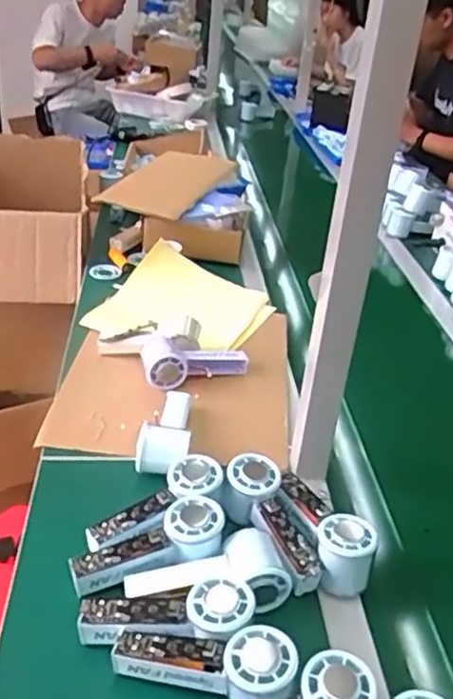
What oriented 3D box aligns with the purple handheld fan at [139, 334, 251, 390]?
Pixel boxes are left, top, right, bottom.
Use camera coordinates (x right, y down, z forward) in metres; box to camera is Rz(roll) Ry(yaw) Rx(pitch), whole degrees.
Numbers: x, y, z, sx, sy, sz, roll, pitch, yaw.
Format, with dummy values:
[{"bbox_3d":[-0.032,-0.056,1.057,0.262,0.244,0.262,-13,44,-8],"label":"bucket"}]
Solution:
[{"bbox_3d":[-0.047,0.024,0.931,0.149,0.046,0.077,5,31,0],"label":"purple handheld fan"}]

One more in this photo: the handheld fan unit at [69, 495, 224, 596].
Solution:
[{"bbox_3d":[-0.075,0.189,0.645,0.152,0.036,0.058,-21,37,-12],"label":"handheld fan unit"}]

